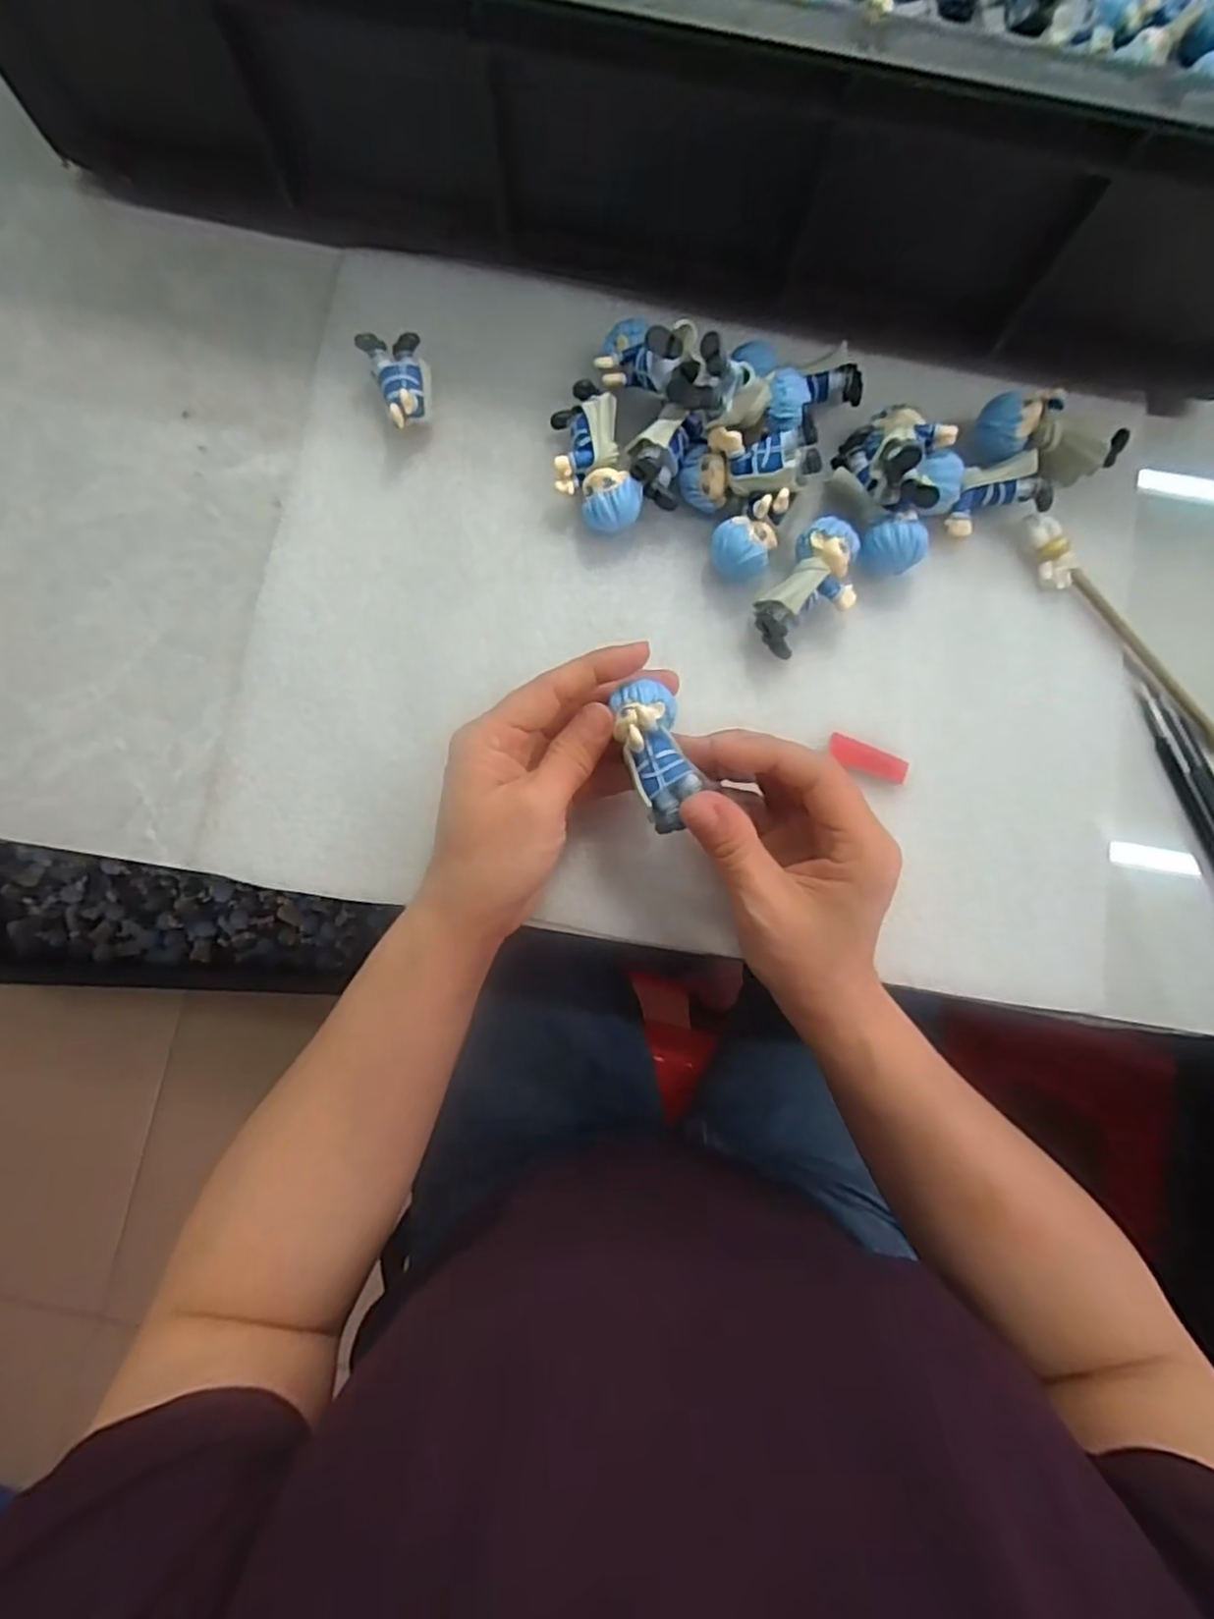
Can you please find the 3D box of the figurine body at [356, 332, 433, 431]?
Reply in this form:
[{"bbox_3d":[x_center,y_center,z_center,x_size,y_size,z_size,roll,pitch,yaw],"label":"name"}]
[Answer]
[{"bbox_3d":[-0.092,-0.196,0.339,0.026,0.026,0.047,-23,83,-5],"label":"figurine body"}]

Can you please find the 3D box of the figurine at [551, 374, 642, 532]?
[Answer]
[{"bbox_3d":[-0.008,-0.158,0.337,0.033,0.028,0.065,-15,83,-4],"label":"figurine"}]

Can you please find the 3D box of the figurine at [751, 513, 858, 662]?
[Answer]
[{"bbox_3d":[0.093,-0.099,0.334,0.035,0.029,0.059,33,82,3],"label":"figurine"}]

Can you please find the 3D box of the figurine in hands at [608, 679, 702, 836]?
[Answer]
[{"bbox_3d":[0.019,-0.022,0.279,0.024,0.018,0.060,-13,80,-4],"label":"figurine in hands"}]

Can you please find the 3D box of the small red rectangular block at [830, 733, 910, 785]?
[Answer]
[{"bbox_3d":[0.119,-0.023,0.334,0.036,0.011,0.012,24,82,2],"label":"small red rectangular block"}]

